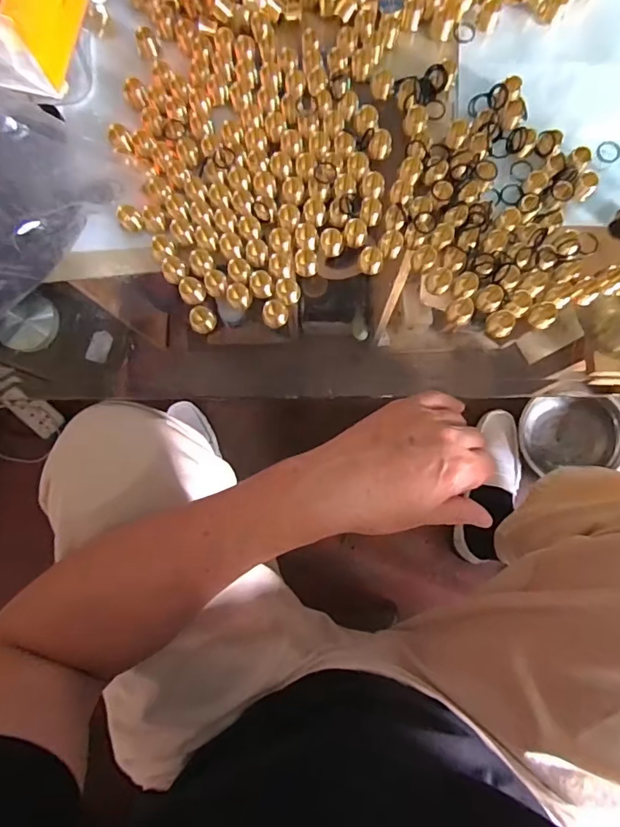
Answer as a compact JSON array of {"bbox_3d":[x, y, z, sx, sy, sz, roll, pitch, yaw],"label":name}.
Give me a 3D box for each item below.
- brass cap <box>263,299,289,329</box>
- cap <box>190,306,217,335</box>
[{"bbox_3d":[-0.029,-0.085,0.395,0.021,0.016,0.020,0,84,1],"label":"brass cap"},{"bbox_3d":[-0.090,-0.079,0.395,0.021,0.017,0.018,-26,84,-2],"label":"cap"}]

